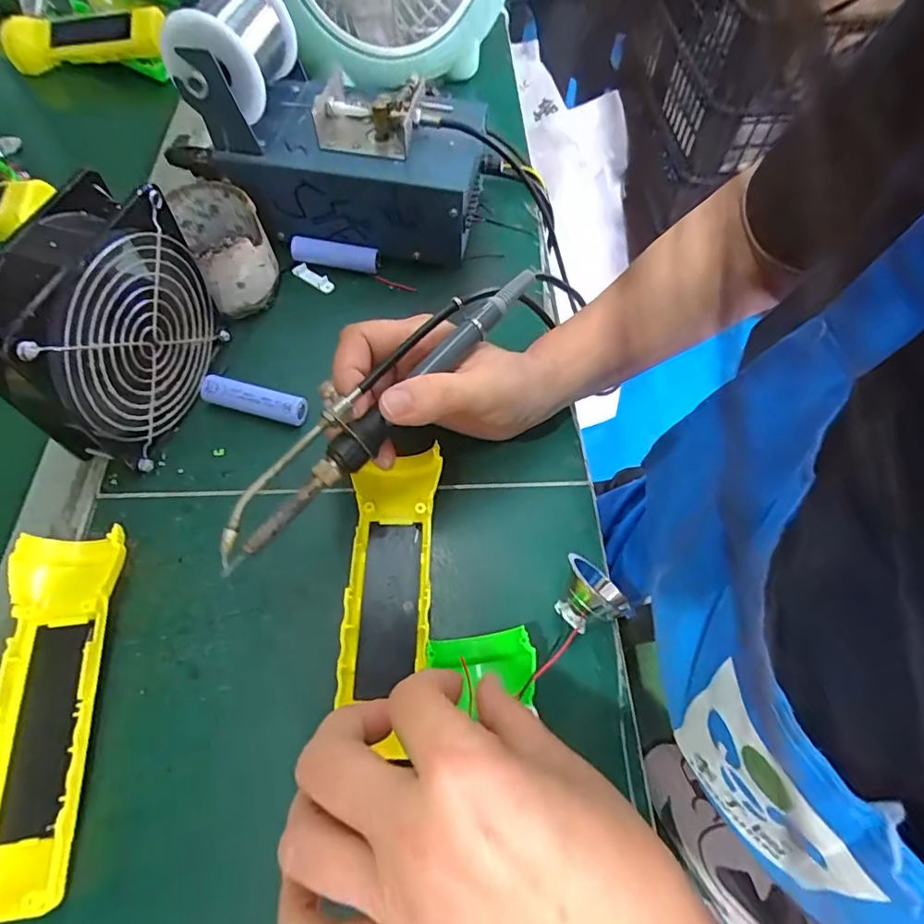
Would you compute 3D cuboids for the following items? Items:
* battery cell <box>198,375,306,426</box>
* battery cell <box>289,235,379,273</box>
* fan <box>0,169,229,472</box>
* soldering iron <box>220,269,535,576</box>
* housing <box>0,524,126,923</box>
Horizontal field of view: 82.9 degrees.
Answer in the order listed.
[{"bbox_3d":[-0.132,-0.039,0.335,0.066,0.018,0.016,15,62,6],"label":"battery cell"},{"bbox_3d":[-0.096,-0.158,0.400,0.067,0.019,0.017,3,62,-1],"label":"battery cell"},{"bbox_3d":[-0.195,-0.069,0.290,0.046,0.121,0.120,14,62,5],"label":"fan"},{"bbox_3d":[-0.037,-0.034,0.254,0.027,0.022,0.208,39,73,17],"label":"soldering iron"},{"bbox_3d":[-0.196,0.112,0.248,0.048,0.024,0.160,-5,62,-5],"label":"housing"}]

